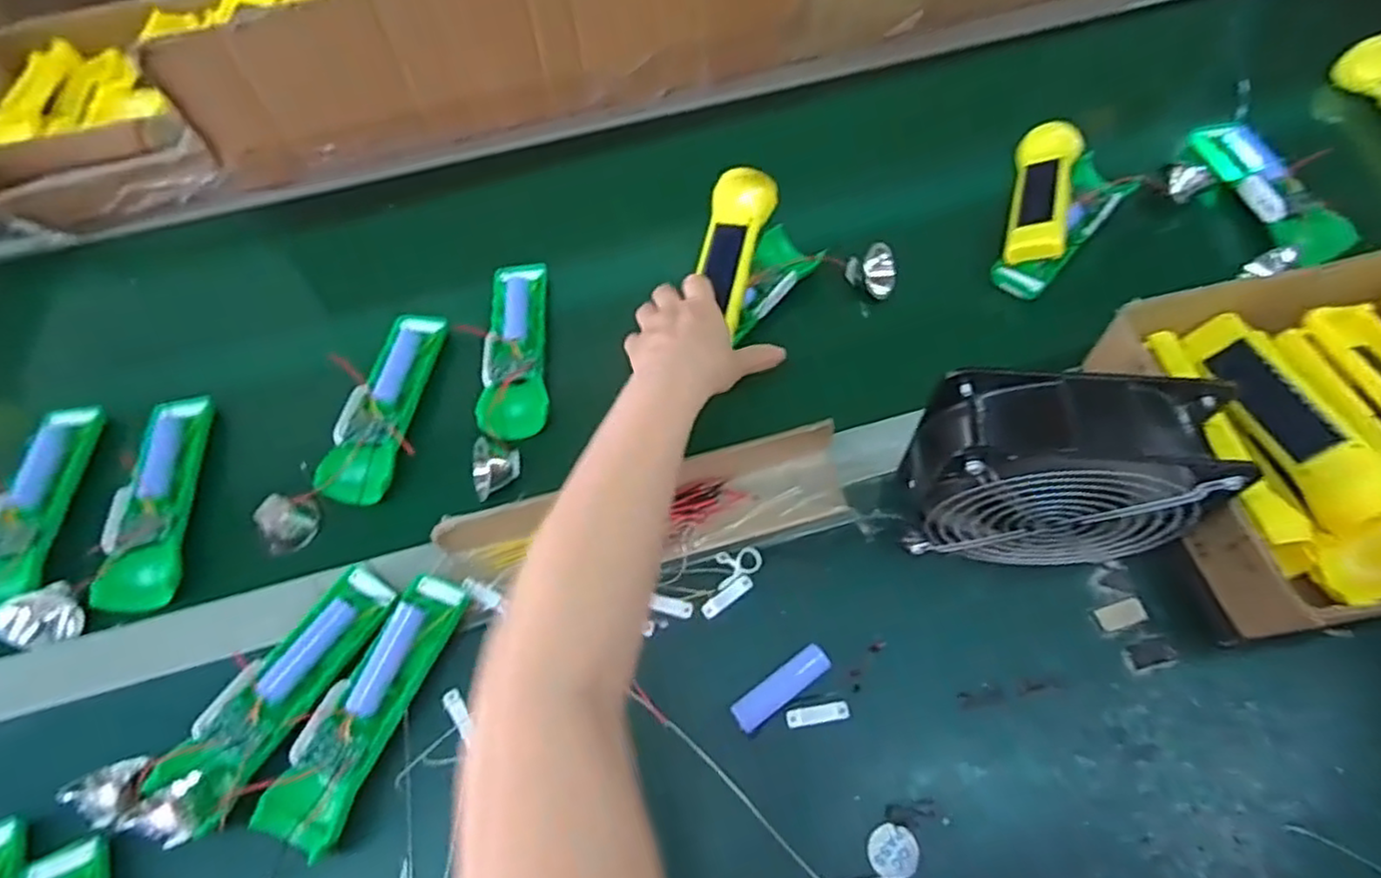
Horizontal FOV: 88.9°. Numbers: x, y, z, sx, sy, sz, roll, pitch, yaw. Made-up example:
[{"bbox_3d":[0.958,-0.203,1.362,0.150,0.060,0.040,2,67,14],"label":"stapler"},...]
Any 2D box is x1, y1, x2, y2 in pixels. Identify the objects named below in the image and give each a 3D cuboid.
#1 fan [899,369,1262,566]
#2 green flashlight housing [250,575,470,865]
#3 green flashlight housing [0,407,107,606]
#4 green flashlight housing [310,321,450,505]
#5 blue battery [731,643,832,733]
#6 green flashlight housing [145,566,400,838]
[{"bbox_3d":[0.210,0.025,0.417,0.146,0.147,0.066,2,63,4],"label":"fan"},{"bbox_3d":[-0.195,0.158,0.425,0.046,0.024,0.162,20,66,13],"label":"green flashlight housing"},{"bbox_3d":[-0.483,0.047,0.512,0.053,0.037,0.171,-6,63,0],"label":"green flashlight housing"},{"bbox_3d":[-0.233,-0.029,0.543,0.052,0.024,0.169,7,64,7],"label":"green flashlight housing"},{"bbox_3d":[0.057,0.155,0.437,0.067,0.019,0.018,-34,66,-13],"label":"blue battery"},{"bbox_3d":[-0.251,0.152,0.434,0.052,0.020,0.157,28,68,16],"label":"green flashlight housing"}]

